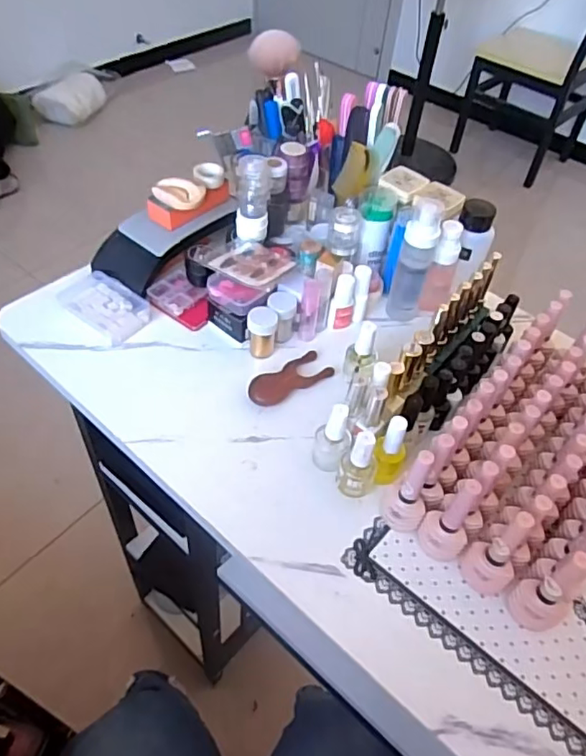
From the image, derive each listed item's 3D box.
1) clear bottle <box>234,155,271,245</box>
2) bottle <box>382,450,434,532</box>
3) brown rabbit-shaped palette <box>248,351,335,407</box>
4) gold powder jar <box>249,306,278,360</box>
[{"bbox_3d":[-0.043,-0.192,0.617,0.033,0.083,0.033,5,51,0],"label":"clear bottle"},{"bbox_3d":[0.095,0.090,0.452,0.031,0.102,0.024,21,52,13],"label":"bottle"},{"bbox_3d":[-0.004,0.002,0.581,0.088,0.008,0.038,-28,58,-24],"label":"brown rabbit-shaped palette"},{"bbox_3d":[-0.032,-0.049,0.591,0.030,0.050,0.024,-7,52,-9],"label":"gold powder jar"}]

